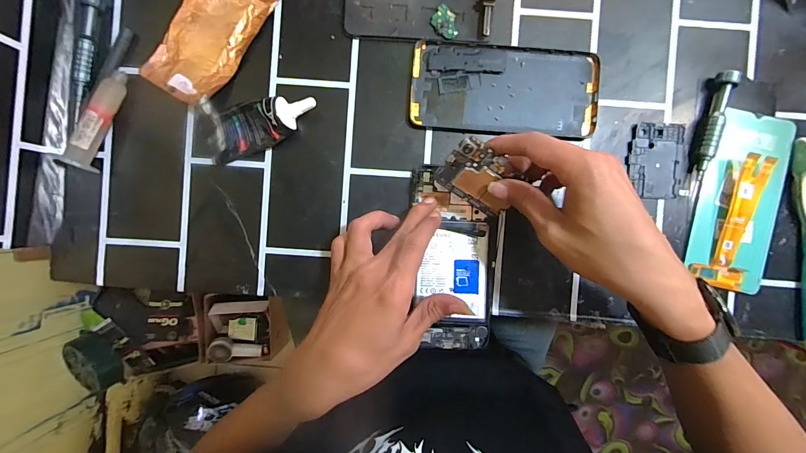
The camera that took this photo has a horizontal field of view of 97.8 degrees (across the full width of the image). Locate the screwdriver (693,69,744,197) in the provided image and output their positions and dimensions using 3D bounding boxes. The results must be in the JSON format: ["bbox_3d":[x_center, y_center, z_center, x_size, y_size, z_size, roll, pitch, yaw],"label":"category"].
[{"bbox_3d":[0.270,-0.082,0.308,0.015,0.017,0.108,12,91,0],"label":"screwdriver"}]

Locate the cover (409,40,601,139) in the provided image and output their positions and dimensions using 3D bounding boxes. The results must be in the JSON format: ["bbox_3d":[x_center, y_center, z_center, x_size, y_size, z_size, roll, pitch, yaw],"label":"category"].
[{"bbox_3d":[0.089,-0.121,0.310,0.161,0.006,0.074,3,91,0],"label":"cover"}]

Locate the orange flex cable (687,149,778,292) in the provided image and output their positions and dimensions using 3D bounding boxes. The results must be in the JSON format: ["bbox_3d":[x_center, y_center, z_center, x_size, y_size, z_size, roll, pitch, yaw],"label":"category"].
[{"bbox_3d":[0.290,-0.004,0.309,0.044,0.006,0.117,9,98,1],"label":"orange flex cable"}]

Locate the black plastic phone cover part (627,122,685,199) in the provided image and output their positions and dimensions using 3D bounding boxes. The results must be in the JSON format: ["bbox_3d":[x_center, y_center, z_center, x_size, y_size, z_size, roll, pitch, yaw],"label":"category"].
[{"bbox_3d":[0.224,-0.059,0.311,0.044,0.004,0.066,4,91,0],"label":"black plastic phone cover part"}]

